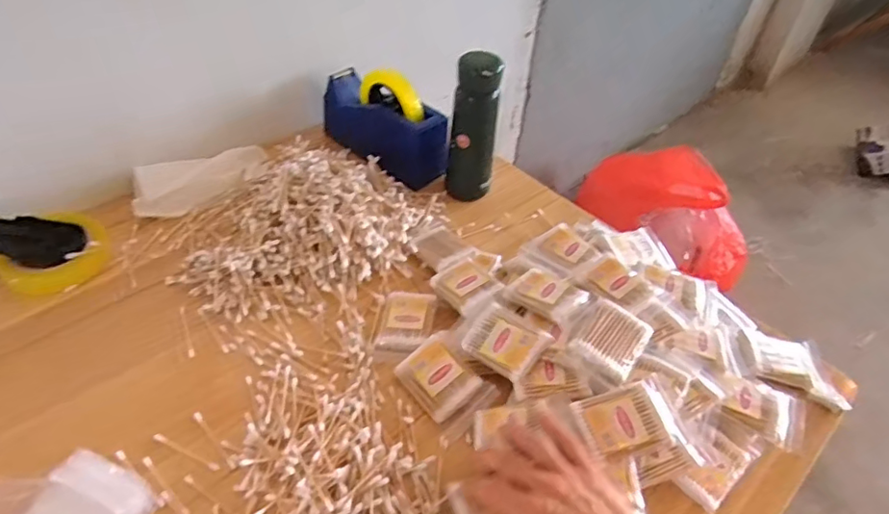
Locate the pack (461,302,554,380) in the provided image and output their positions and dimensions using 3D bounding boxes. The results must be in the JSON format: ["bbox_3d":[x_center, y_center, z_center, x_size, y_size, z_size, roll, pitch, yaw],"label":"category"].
[{"bbox_3d":[0.063,0.086,0.570,0.080,0.017,0.059,28,71,31],"label":"pack"}]

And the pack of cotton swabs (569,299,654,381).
[{"bbox_3d":[0.168,0.081,0.560,0.067,0.014,0.076,29,49,23],"label":"pack of cotton swabs"}]

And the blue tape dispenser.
[{"bbox_3d":[-0.099,-0.205,0.827,0.225,0.133,0.072,31,52,25],"label":"blue tape dispenser"}]

